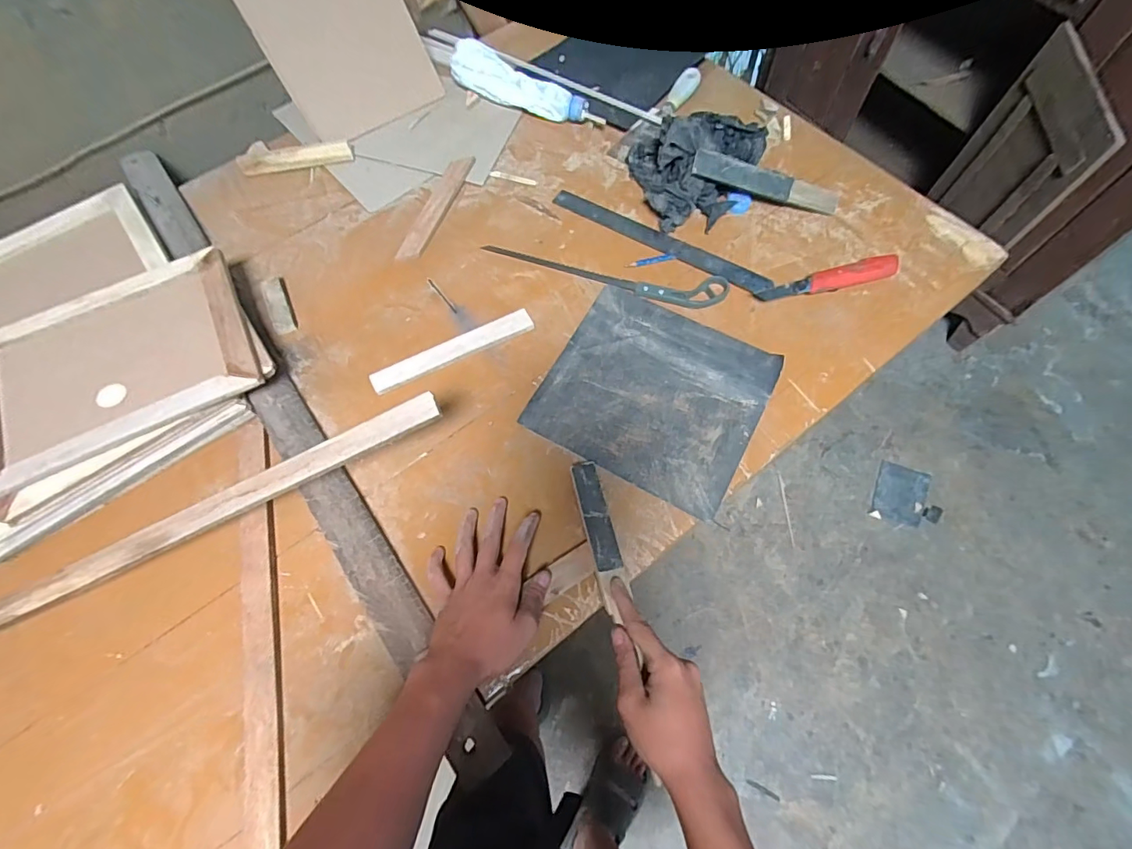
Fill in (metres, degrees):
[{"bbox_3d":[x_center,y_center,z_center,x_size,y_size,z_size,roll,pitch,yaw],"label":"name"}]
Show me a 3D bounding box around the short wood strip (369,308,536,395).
[{"bbox_3d":[-0.138,-0.091,0.620,0.206,0.013,0.031,-26,69,-9],"label":"short wood strip"}]

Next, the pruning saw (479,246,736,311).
[{"bbox_3d":[0.047,-0.194,0.653,0.321,0.008,0.047,10,68,6],"label":"pruning saw"}]

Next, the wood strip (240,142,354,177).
[{"bbox_3d":[-0.400,-0.397,0.746,0.159,0.014,0.037,-11,68,-3],"label":"wood strip"}]

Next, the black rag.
[{"bbox_3d":[0.173,-0.358,0.678,0.177,0.082,0.181,11,68,6],"label":"black rag"}]

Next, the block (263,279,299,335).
[{"bbox_3d":[-0.373,-0.156,0.650,0.027,0.007,0.096,-23,69,-8],"label":"block"}]

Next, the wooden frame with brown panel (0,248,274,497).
[{"bbox_3d":[-0.516,-0.070,0.563,0.305,0.026,0.217,-29,69,-8],"label":"wooden frame with brown panel"}]

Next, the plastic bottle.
[{"bbox_3d":[-0.072,-0.522,0.768,0.224,0.051,0.066,30,72,13],"label":"plastic bottle"}]

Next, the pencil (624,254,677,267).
[{"bbox_3d":[0.113,-0.218,0.664,0.068,0.004,0.010,-11,68,-3],"label":"pencil"}]

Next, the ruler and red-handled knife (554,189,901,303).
[{"bbox_3d":[0.191,-0.229,0.656,0.447,0.021,0.104,18,69,8],"label":"ruler and red-handled knife"}]

